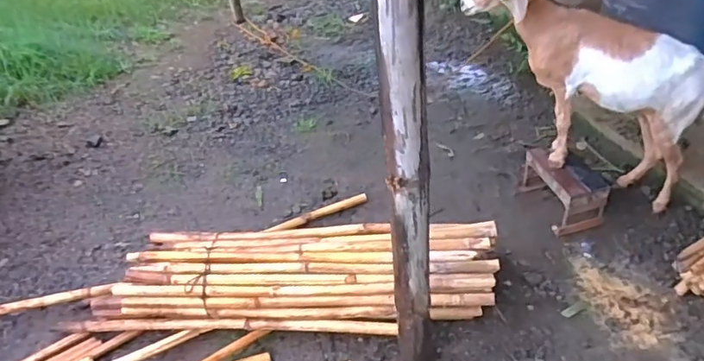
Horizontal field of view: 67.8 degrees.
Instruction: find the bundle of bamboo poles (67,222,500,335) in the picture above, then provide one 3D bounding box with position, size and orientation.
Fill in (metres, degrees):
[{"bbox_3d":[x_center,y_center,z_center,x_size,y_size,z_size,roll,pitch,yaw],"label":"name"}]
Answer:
[{"bbox_3d":[-0.218,0.301,1.645,1.310,0.207,0.289,-4,39,7],"label":"bundle of bamboo poles"}]

